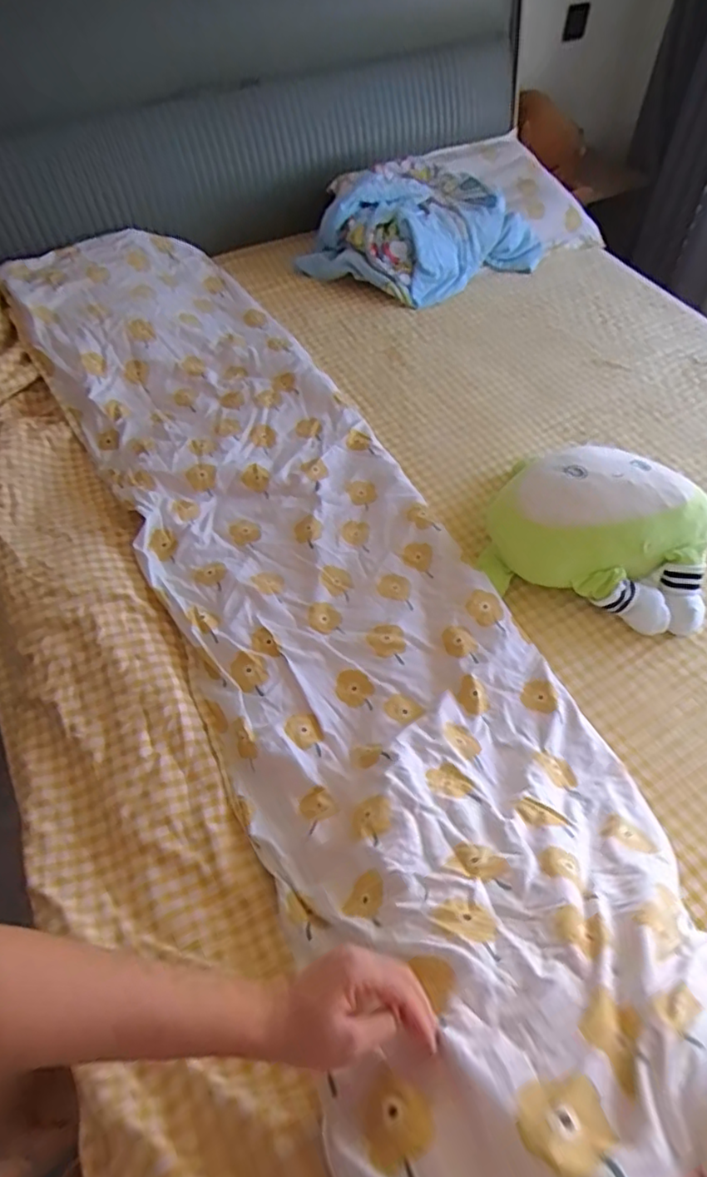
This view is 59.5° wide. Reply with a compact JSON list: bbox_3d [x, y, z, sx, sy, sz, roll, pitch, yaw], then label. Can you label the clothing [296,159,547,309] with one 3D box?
[{"bbox_3d":[0.159,-0.957,1.647,0.585,0.179,0.423,-24,57,-15],"label":"clothing"}]

